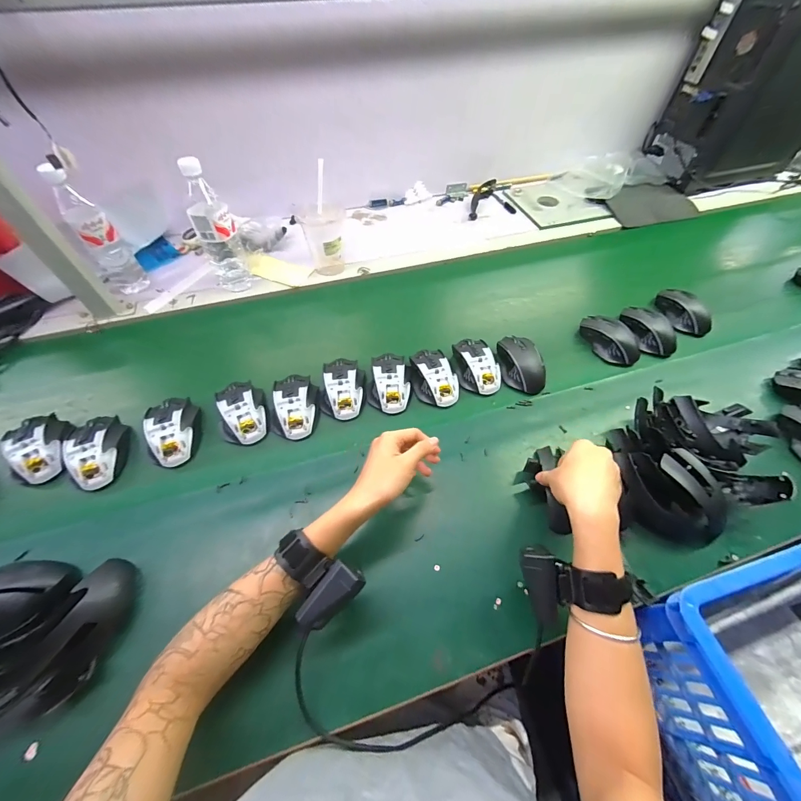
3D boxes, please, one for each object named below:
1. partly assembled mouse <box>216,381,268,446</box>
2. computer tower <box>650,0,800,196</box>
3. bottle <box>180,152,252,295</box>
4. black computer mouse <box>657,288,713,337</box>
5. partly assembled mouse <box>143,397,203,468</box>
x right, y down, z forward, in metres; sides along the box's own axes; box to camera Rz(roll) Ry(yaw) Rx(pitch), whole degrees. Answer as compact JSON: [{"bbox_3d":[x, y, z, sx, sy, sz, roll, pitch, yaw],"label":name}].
[{"bbox_3d":[-0.252,0.014,0.546,0.072,0.033,0.109,-13,57,-10],"label":"partly assembled mouse"},{"bbox_3d":[0.885,-0.766,0.857,0.365,0.378,0.189,-13,57,-10],"label":"computer tower"},{"bbox_3d":[-0.344,-0.317,0.647,0.069,0.215,0.069,9,56,5],"label":"bottle"},{"bbox_3d":[0.555,-0.174,0.683,0.056,0.032,0.112,-12,57,-9],"label":"black computer mouse"},{"bbox_3d":[-0.342,0.043,0.528,0.067,0.038,0.111,-15,58,-11],"label":"partly assembled mouse"}]

